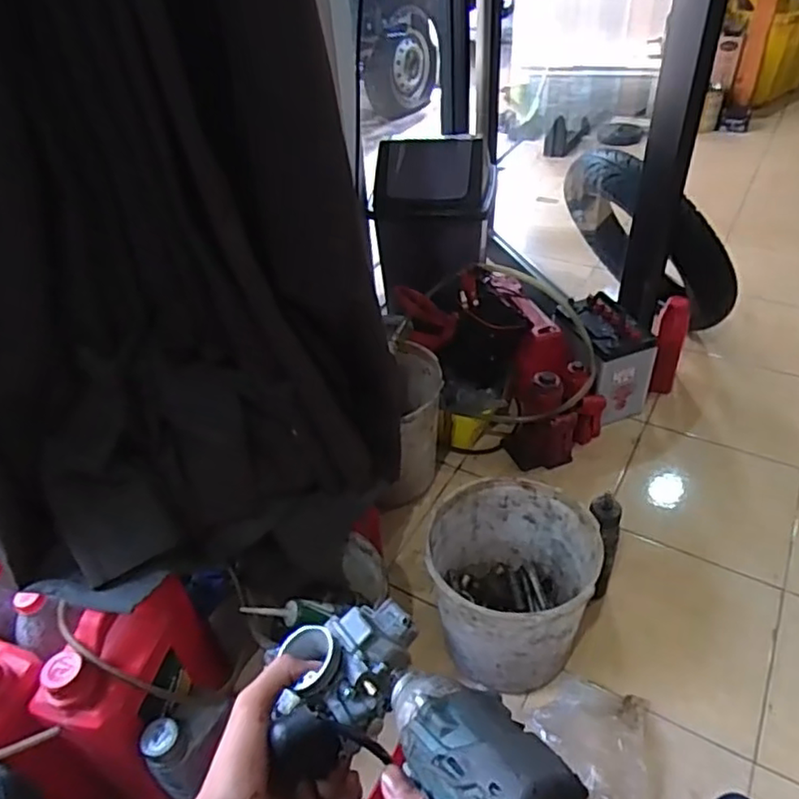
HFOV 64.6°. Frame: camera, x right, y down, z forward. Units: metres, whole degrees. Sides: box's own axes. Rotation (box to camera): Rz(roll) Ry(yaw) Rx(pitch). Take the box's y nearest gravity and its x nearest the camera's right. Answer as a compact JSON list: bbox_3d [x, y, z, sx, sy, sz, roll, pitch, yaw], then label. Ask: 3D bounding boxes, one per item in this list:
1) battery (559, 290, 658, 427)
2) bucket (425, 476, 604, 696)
[{"bbox_3d":[0.427,-0.083,1.336,0.148,0.216,0.176,-18,43,-12],"label":"battery"},{"bbox_3d":[0.163,0.283,0.938,0.221,0.243,0.221,-3,41,3],"label":"bucket"}]

